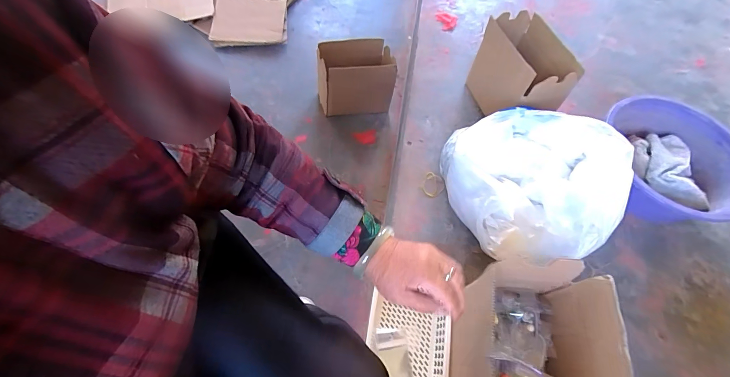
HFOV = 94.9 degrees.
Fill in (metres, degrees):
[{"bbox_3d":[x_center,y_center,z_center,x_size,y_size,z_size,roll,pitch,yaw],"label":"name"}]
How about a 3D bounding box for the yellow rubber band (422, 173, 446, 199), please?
[{"bbox_3d":[0.145,-0.005,0.710,0.043,0.009,0.054,19,67,13],"label":"yellow rubber band"}]

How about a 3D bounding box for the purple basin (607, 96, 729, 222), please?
[{"bbox_3d":[0.638,-0.046,0.689,0.237,0.093,0.255,2,62,-4],"label":"purple basin"}]

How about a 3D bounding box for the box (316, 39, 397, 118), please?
[{"bbox_3d":[-0.030,-0.313,0.969,0.207,0.189,0.113,-4,62,-7],"label":"box"}]

